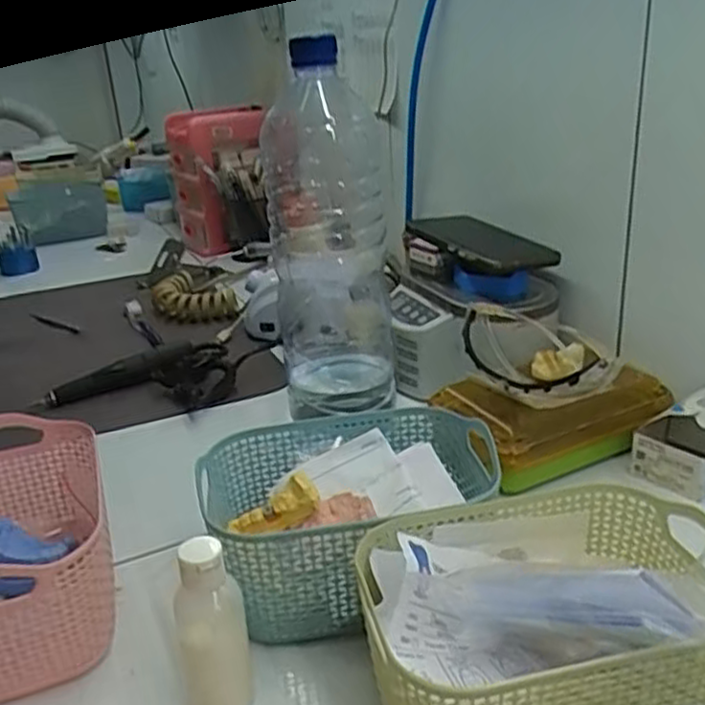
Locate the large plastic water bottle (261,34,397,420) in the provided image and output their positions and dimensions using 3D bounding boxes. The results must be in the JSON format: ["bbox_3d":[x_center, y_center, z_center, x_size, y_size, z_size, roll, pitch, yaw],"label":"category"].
[{"bbox_3d":[-0.019,-0.095,0.557,0.089,0.245,0.089,-4,23,-1],"label":"large plastic water bottle"}]

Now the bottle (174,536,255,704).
[{"bbox_3d":[-0.068,0.144,0.362,0.034,0.107,0.028,-10,24,-14],"label":"bottle"}]

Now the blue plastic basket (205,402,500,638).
[{"bbox_3d":[0.004,0.102,0.456,0.172,0.081,0.129,-11,24,-16],"label":"blue plastic basket"}]

